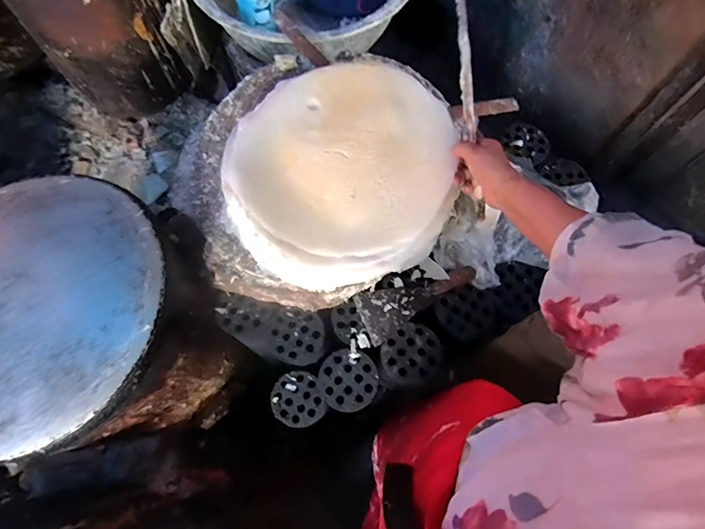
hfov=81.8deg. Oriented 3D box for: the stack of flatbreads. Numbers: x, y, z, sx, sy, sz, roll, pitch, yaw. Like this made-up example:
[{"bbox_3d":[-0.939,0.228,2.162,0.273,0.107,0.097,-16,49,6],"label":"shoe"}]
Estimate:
[{"bbox_3d":[-0.016,-0.146,0.633,0.372,0.078,0.345,-19,69,-8],"label":"stack of flatbreads"}]

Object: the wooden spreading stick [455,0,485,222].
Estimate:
[{"bbox_3d":[0.161,-0.268,0.574,0.013,0.032,0.406,-4,90,-2],"label":"wooden spreading stick"}]

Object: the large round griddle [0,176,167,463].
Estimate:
[{"bbox_3d":[-0.439,0.049,0.538,0.368,0.026,0.357,0,68,-1],"label":"large round griddle"}]

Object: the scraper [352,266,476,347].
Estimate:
[{"bbox_3d":[0.111,0.053,0.694,0.207,0.033,0.095,-23,70,-10],"label":"scraper"}]

